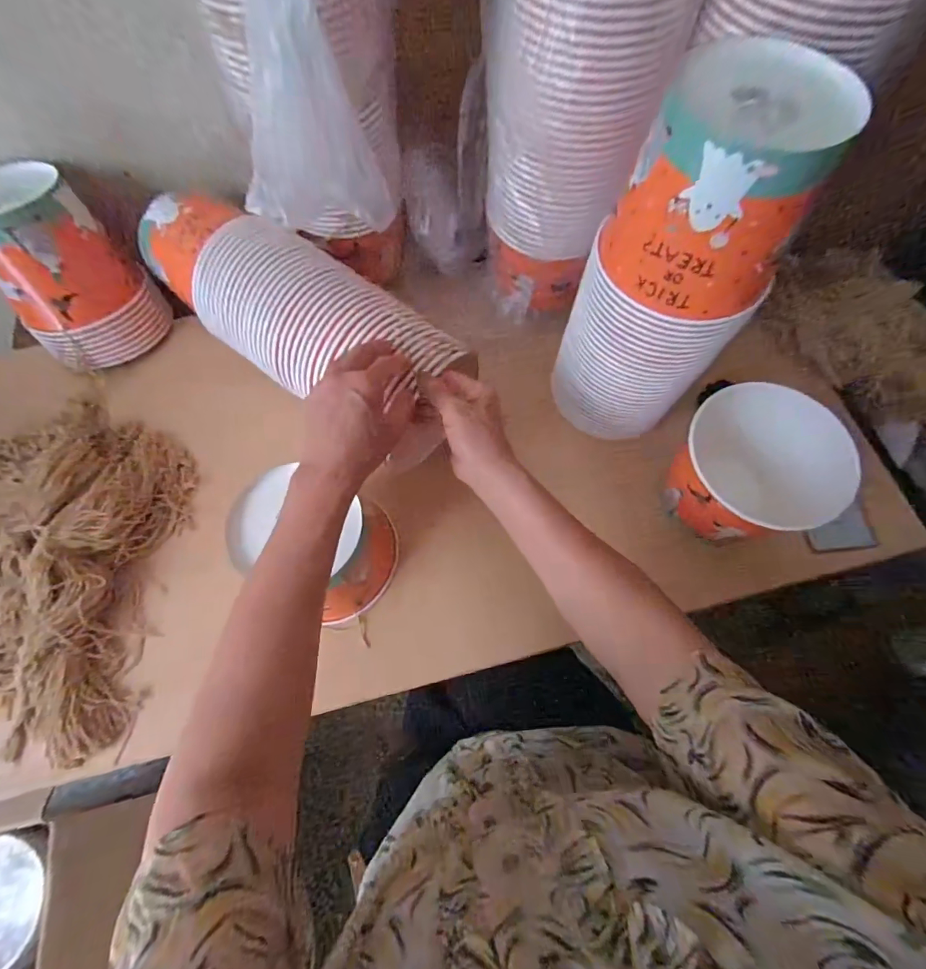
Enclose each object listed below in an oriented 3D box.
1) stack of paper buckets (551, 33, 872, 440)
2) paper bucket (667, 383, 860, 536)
[{"bbox_3d":[0.194,-0.202,0.470,0.150,0.343,0.152,11,69,6],"label":"stack of paper buckets"},{"bbox_3d":[0.307,-0.021,0.510,0.163,0.116,0.156,-1,68,2],"label":"paper bucket"}]

